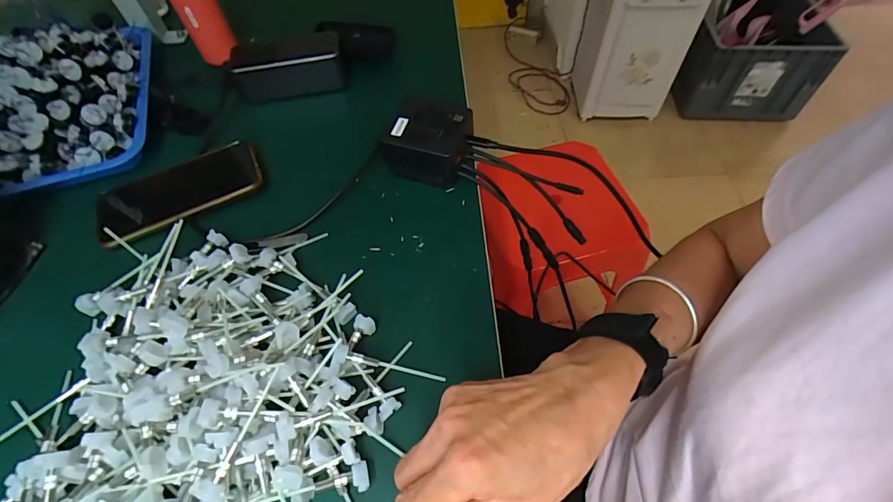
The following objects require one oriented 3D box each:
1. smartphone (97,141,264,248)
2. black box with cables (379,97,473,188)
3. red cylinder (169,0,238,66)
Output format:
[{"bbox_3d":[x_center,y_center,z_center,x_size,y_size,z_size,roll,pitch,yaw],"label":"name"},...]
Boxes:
[{"bbox_3d":[-0.274,-0.063,0.435,0.161,0.013,0.079,-24,59,-9],"label":"smartphone"},{"bbox_3d":[-0.019,-0.113,0.437,0.081,0.057,0.076,10,58,9],"label":"black box with cables"},{"bbox_3d":[-0.301,-0.287,0.523,0.050,0.125,0.049,-28,60,-14],"label":"red cylinder"}]

